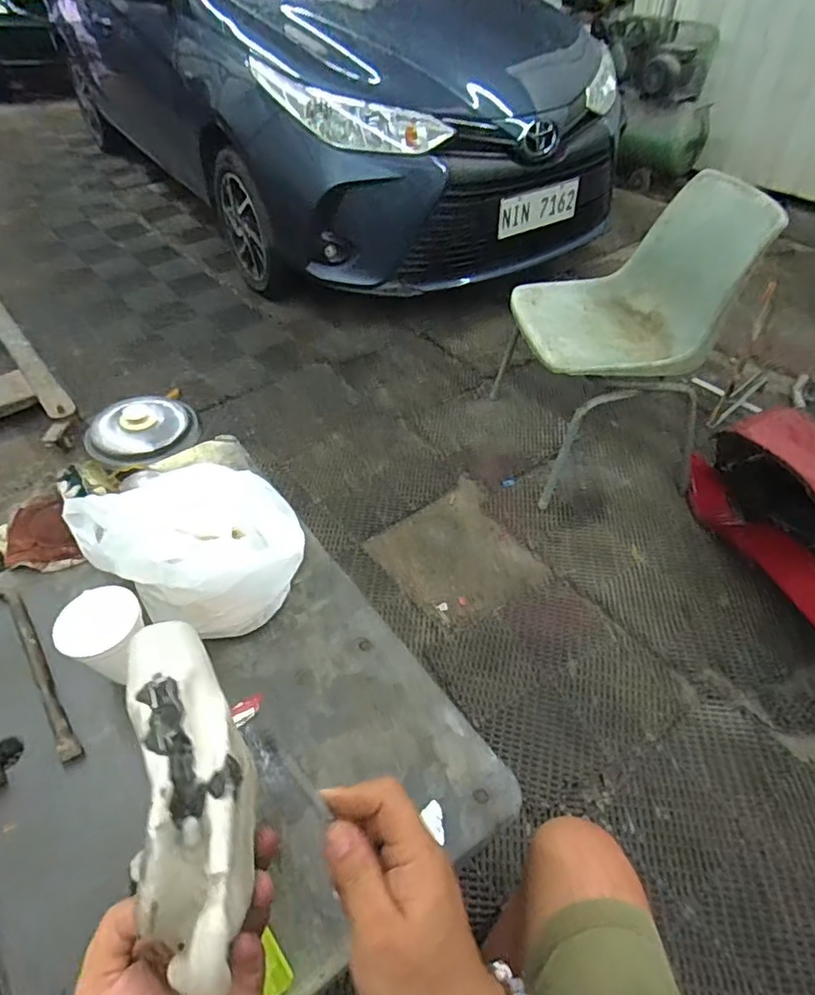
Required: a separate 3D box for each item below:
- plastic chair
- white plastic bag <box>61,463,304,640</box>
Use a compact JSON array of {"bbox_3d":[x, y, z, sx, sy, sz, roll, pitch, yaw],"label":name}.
[{"bbox_3d":[0.550,-0.465,1.614,0.506,0.720,0.617,-5,45,-5],"label":"plastic chair"},{"bbox_3d":[-0.233,0.045,0.656,0.209,0.124,0.250,-33,54,-28],"label":"white plastic bag"}]

